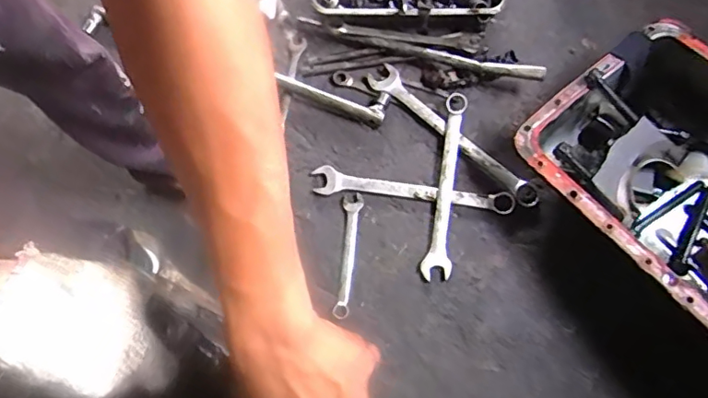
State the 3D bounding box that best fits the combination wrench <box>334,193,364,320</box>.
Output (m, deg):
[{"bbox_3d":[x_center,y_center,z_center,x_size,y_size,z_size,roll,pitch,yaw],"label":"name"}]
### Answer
[{"bbox_3d":[-0.014,0.104,1.015,0.036,0.014,0.230,5,71,5],"label":"combination wrench"}]

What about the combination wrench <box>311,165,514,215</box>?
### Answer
[{"bbox_3d":[0.109,-0.011,1.028,0.373,0.019,0.053,9,71,6],"label":"combination wrench"}]

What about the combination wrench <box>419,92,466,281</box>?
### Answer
[{"bbox_3d":[0.167,-0.030,1.006,0.051,0.028,0.355,7,74,2],"label":"combination wrench"}]

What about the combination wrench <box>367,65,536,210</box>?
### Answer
[{"bbox_3d":[0.187,-0.125,1.034,0.395,0.012,0.054,41,77,15],"label":"combination wrench"}]

